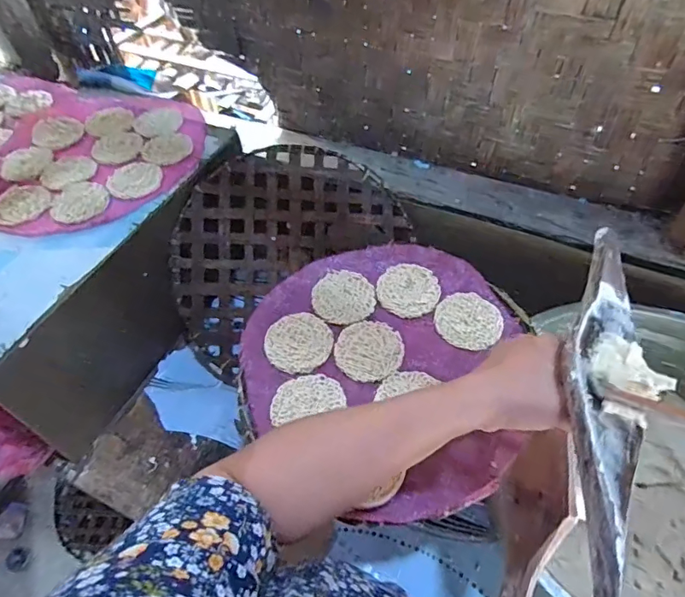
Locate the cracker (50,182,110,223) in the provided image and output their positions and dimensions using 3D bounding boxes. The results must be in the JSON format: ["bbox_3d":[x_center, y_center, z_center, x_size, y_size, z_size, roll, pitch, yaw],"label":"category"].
[{"bbox_3d":[-0.382,-0.141,0.695,0.074,0.007,0.084,27,56,22],"label":"cracker"}]

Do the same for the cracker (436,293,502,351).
[{"bbox_3d":[0.153,0.025,0.578,0.076,0.005,0.082,12,51,11],"label":"cracker"}]

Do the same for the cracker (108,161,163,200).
[{"bbox_3d":[-0.316,-0.182,0.728,0.079,0.004,0.087,-13,51,-9],"label":"cracker"}]

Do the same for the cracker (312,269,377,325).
[{"bbox_3d":[0.001,-0.002,0.610,0.079,0.005,0.080,-1,50,1],"label":"cracker"}]

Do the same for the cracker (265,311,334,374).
[{"bbox_3d":[-0.051,0.049,0.567,0.076,0.004,0.080,-1,50,1],"label":"cracker"}]

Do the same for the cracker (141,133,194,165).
[{"bbox_3d":[-0.284,-0.245,0.782,0.075,0.009,0.087,34,58,26],"label":"cracker"}]

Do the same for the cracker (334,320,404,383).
[{"bbox_3d":[0.032,0.058,0.560,0.076,0.007,0.081,-1,50,1],"label":"cracker"}]

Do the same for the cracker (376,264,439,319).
[{"bbox_3d":[0.084,-0.013,0.613,0.077,0.006,0.080,-1,50,1],"label":"cracker"}]

